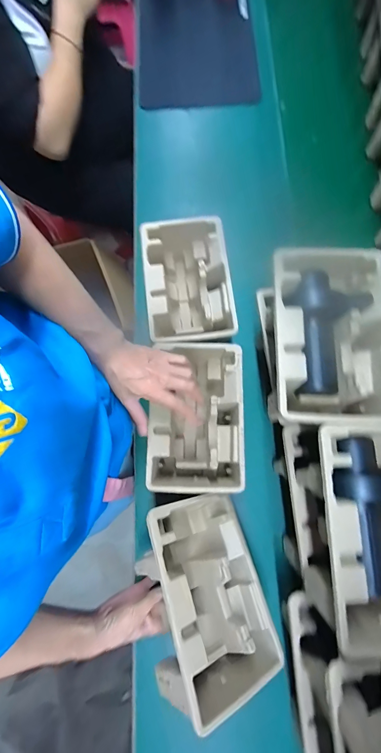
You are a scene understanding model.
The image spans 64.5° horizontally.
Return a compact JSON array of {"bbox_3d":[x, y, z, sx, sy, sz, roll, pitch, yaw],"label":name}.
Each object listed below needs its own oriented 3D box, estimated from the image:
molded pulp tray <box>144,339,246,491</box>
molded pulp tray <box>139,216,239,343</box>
[{"bbox_3d":[0.010,0.067,0.514,0.142,0.116,0.231,0,77,1],"label":"molded pulp tray"},{"bbox_3d":[-0.004,-0.157,0.577,0.145,0.131,0.227,-6,77,0],"label":"molded pulp tray"}]

